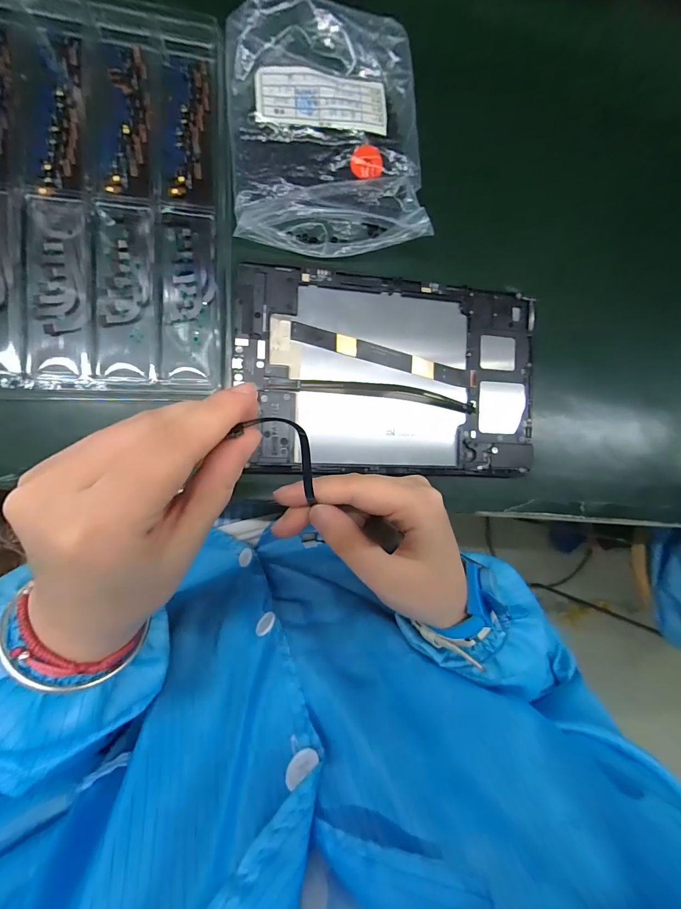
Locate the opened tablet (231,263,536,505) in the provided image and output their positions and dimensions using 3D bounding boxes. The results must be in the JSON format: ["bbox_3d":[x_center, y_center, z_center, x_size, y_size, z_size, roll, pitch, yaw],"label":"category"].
[{"bbox_3d":[0.043,-0.061,0.285,0.233,0.008,0.148,0,88,-9],"label":"opened tablet"}]

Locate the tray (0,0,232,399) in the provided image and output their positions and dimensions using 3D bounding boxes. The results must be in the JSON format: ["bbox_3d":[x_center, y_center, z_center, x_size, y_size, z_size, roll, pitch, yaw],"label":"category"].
[{"bbox_3d":[-0.192,-0.181,0.254,0.221,0.016,0.284,-1,88,-9],"label":"tray"}]

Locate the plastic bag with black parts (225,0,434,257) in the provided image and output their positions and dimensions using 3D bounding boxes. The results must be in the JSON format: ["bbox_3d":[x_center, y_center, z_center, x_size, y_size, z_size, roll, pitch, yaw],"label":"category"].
[{"bbox_3d":[-0.008,-0.239,0.274,0.142,0.026,0.166,-4,89,-9],"label":"plastic bag with black parts"}]

